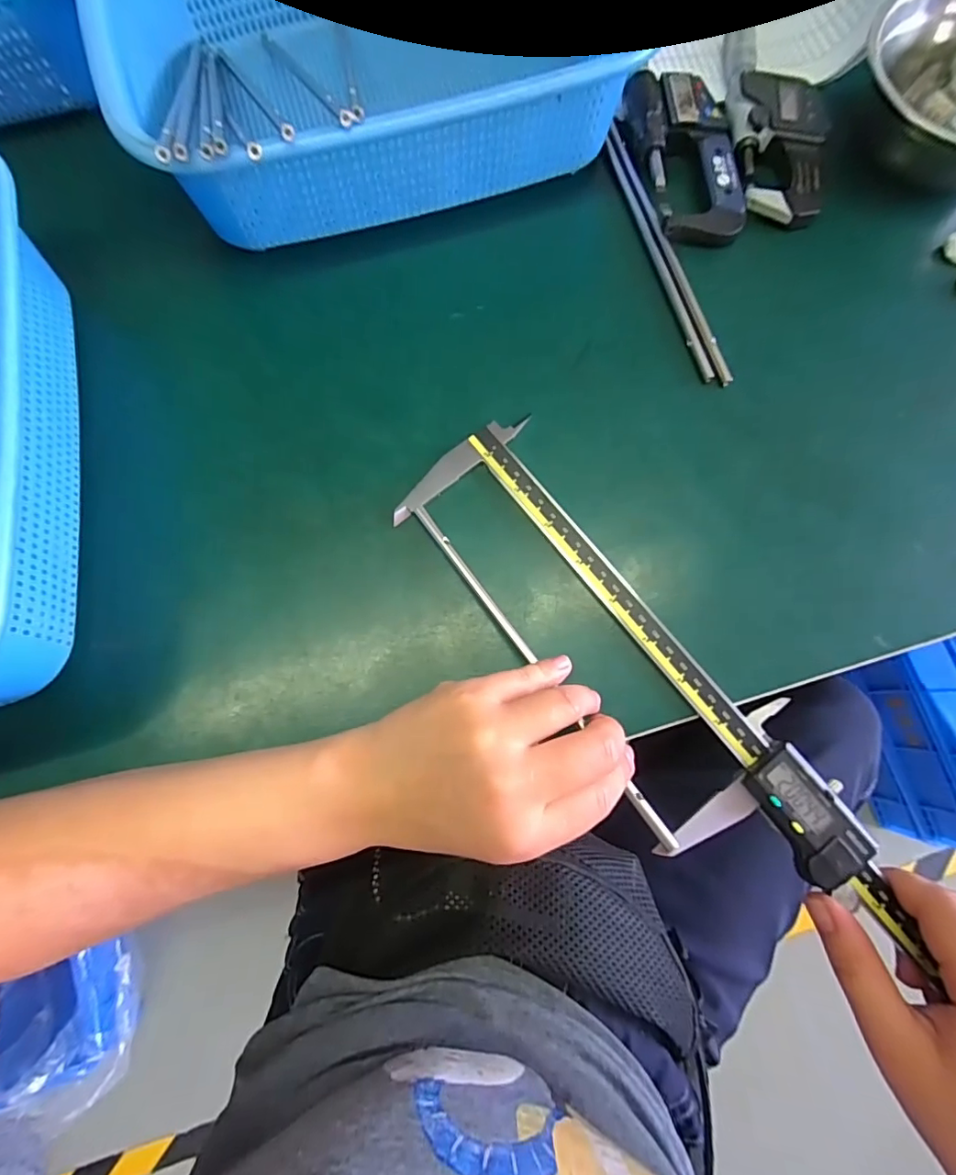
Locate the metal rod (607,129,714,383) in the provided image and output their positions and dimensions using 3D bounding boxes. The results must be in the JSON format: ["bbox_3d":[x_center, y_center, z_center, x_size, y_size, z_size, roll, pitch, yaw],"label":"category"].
[{"bbox_3d":[0.106,-0.197,0.313,0.007,0.004,0.170,-16,79,-2],"label":"metal rod"}]

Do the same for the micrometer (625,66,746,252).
[{"bbox_3d":[0.127,-0.262,0.321,0.056,0.017,0.113,-12,79,-1],"label":"micrometer"}]

